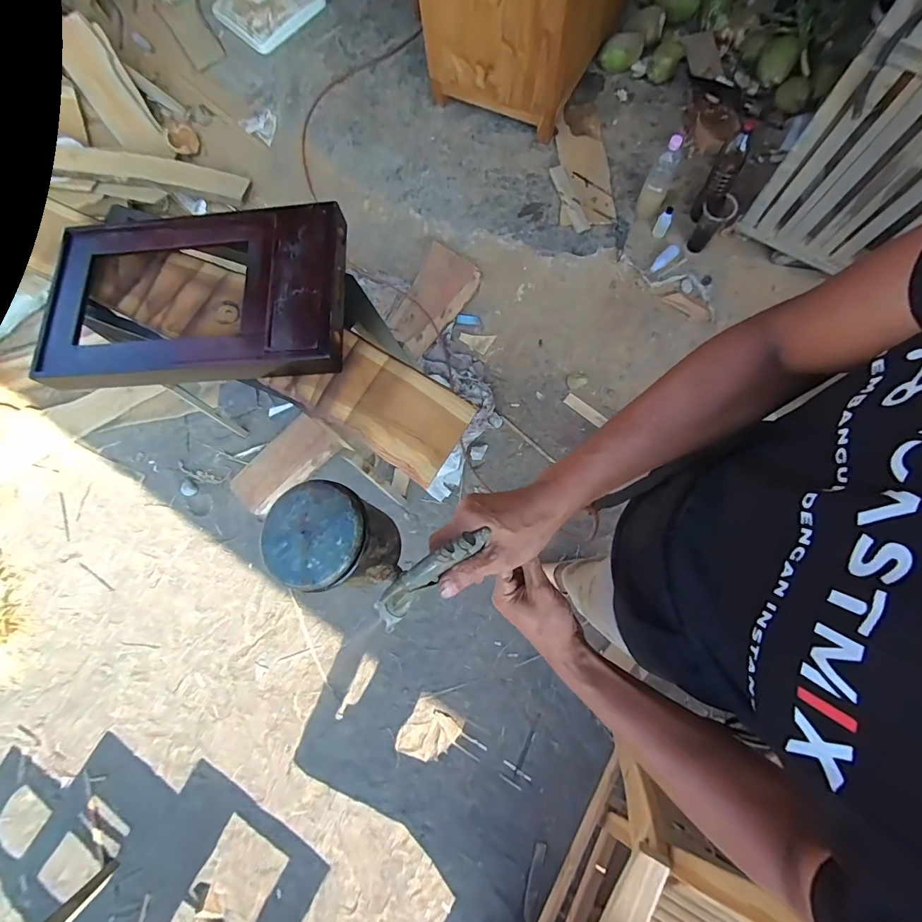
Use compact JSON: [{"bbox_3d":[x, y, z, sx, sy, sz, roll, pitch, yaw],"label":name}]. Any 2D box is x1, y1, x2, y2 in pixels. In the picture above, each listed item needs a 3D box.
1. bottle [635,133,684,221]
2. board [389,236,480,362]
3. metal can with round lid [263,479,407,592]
[{"bbox_3d":[0.633,-0.900,1.367,0.083,0.251,0.077,26,81,10],"label":"bottle"},{"bbox_3d":[-0.115,-0.592,1.568,0.232,0.035,0.411,36,85,-3],"label":"board"},{"bbox_3d":[-0.100,0.060,0.350,0.088,0.084,0.077,2,79,1],"label":"metal can with round lid"}]

